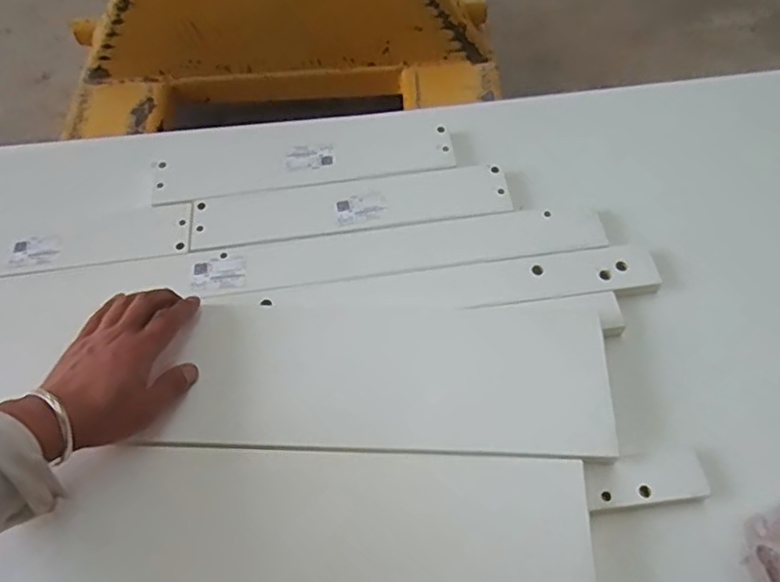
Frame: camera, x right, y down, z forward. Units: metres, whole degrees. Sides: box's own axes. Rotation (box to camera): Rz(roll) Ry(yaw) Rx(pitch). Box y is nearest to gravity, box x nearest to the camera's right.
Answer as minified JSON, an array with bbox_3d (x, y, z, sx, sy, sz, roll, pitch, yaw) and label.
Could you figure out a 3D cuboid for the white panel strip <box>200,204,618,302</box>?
[{"bbox_3d":[0.008,-0.046,0.631,0.429,0.013,0.064,-7,58,-3],"label":"white panel strip"}]

